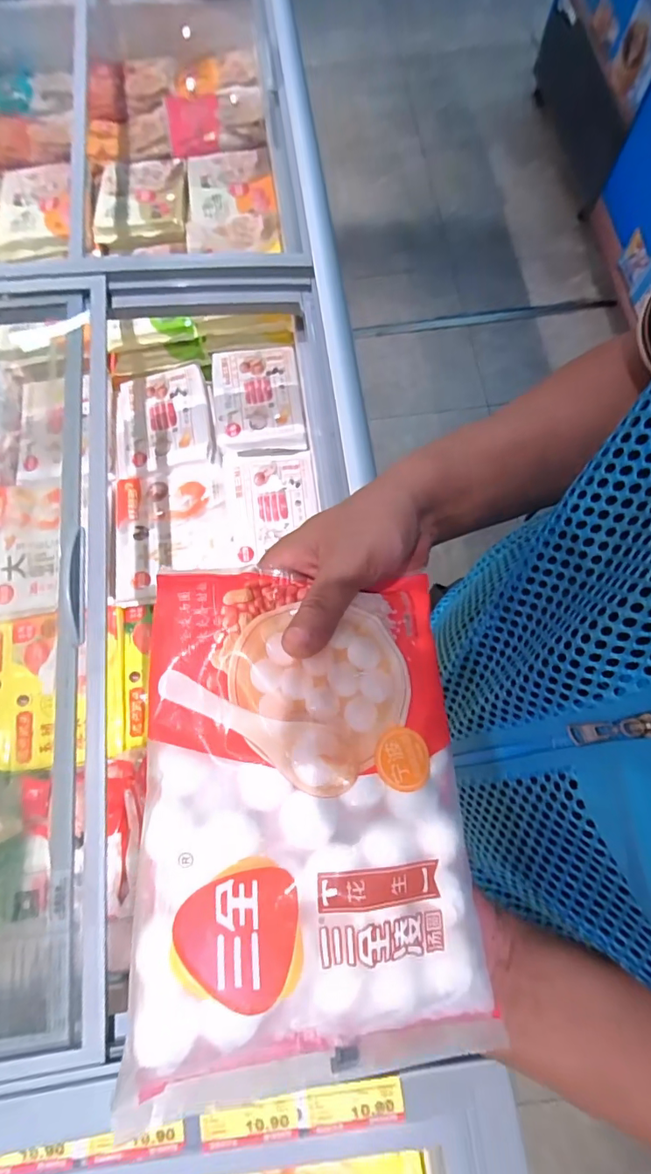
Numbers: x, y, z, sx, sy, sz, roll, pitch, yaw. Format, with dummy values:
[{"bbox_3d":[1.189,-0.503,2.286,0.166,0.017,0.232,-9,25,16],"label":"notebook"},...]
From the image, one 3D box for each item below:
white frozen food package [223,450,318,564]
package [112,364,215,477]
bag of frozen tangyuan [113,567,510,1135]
[{"bbox_3d":[-0.100,-0.164,0.940,0.166,0.030,0.228,-10,73,-2],"label":"white frozen food package"},{"bbox_3d":[-0.339,-0.341,1.024,0.205,0.040,0.220,-9,73,-2],"label":"package"},{"bbox_3d":[-0.008,0.103,0.245,0.153,0.043,0.228,-3,73,0],"label":"bag of frozen tangyuan"}]

